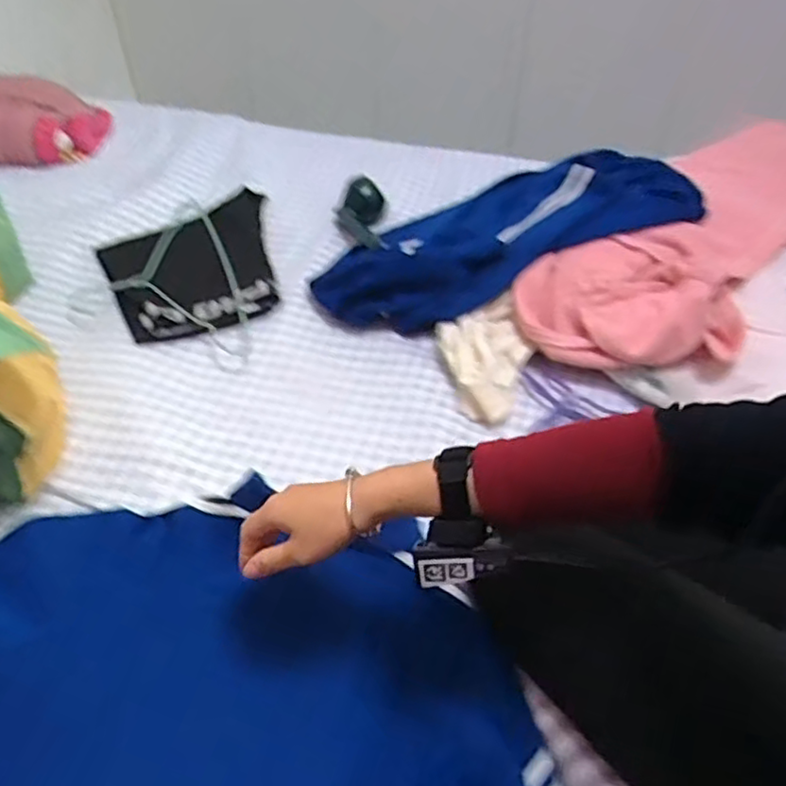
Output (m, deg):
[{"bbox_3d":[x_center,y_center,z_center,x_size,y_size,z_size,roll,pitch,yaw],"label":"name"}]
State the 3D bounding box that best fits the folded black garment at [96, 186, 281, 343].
[{"bbox_3d":[-0.280,-0.194,0.985,0.254,0.031,0.278,-22,52,-20],"label":"folded black garment"}]

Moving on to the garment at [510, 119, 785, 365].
[{"bbox_3d":[0.447,-0.241,0.975,0.258,0.097,0.667,31,54,24],"label":"garment"}]

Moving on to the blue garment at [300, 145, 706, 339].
[{"bbox_3d":[0.142,-0.250,1.000,0.555,0.129,0.305,-24,52,-6],"label":"blue garment"}]

